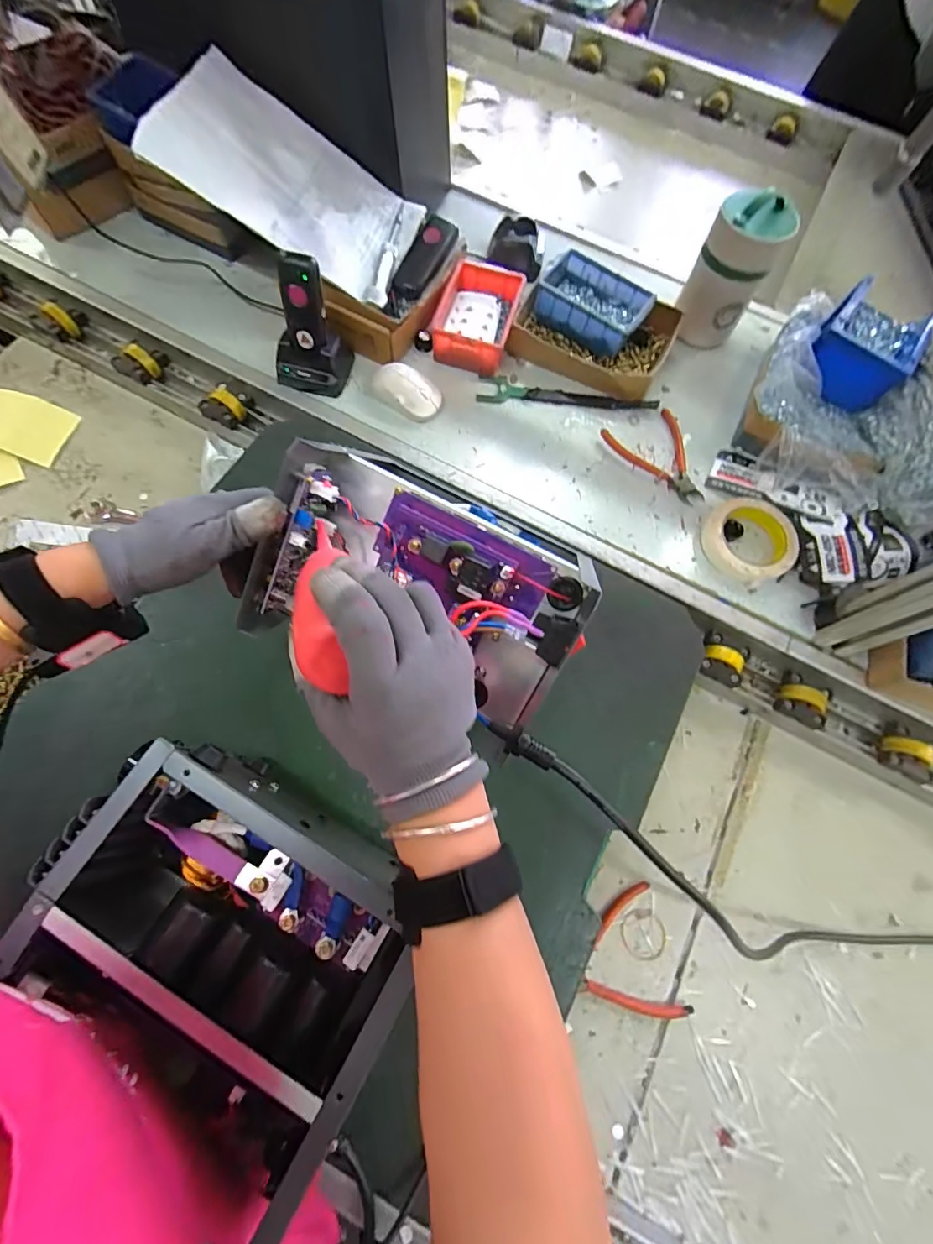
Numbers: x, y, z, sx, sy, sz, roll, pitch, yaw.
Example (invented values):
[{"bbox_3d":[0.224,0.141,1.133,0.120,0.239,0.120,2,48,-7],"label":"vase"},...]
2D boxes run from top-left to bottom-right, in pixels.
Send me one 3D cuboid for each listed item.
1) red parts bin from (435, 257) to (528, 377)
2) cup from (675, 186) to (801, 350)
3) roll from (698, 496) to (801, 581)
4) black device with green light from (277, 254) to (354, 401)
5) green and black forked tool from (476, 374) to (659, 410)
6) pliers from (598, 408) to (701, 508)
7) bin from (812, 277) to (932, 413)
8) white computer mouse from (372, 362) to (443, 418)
[{"bbox_3d":[0.015,-0.423,0.672,0.104,0.047,0.154,16,70,2],"label":"red parts bin"},{"bbox_3d":[0.351,-0.463,0.646,0.090,0.171,0.085,1,70,-3],"label":"cup"},{"bbox_3d":[0.346,-0.105,0.586,0.107,0.019,0.117,1,70,-3],"label":"roll"},{"bbox_3d":[-0.199,-0.361,0.591,0.087,0.136,0.078,6,70,-1],"label":"black device with green light"},{"bbox_3d":[0.138,-0.308,0.657,0.243,0.008,0.040,7,70,-1],"label":"green and black forked tool"},{"bbox_3d":[0.260,-0.213,0.632,0.112,0.018,0.135,-24,74,-11],"label":"pliers"},{"bbox_3d":[0.498,-0.345,0.602,0.111,0.062,0.144,36,72,9],"label":"bin"},{"bbox_3d":[-0.081,-0.306,0.631,0.098,0.042,0.057,31,72,7],"label":"white computer mouse"}]

